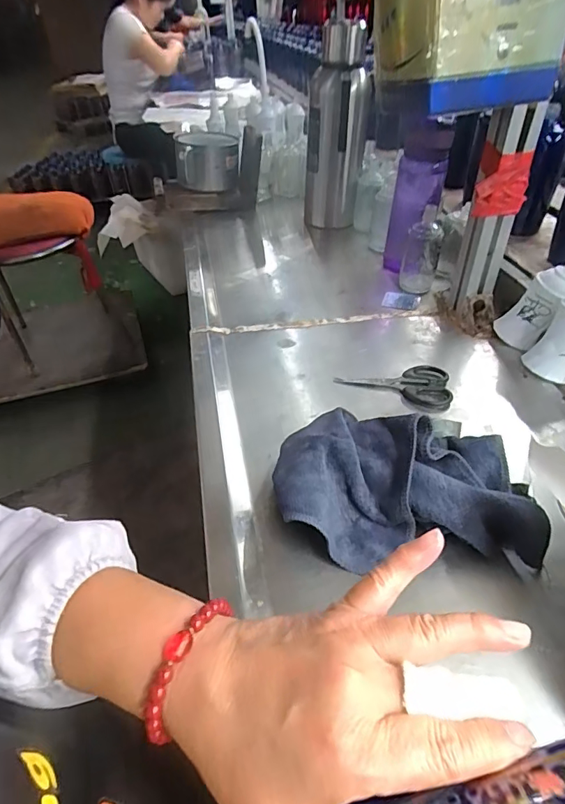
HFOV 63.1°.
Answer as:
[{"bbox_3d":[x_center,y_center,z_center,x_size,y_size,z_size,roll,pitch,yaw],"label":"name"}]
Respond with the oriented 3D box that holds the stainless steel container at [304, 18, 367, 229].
[{"bbox_3d":[0.097,-0.492,0.867,0.111,0.314,0.092,-1,41,4],"label":"stainless steel container"}]

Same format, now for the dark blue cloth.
[{"bbox_3d":[0.104,0.066,0.404,0.212,0.070,0.148,-1,41,4],"label":"dark blue cloth"}]

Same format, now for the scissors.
[{"bbox_3d":[0.131,-0.019,0.546,0.132,0.015,0.062,0,41,5],"label":"scissors"}]

